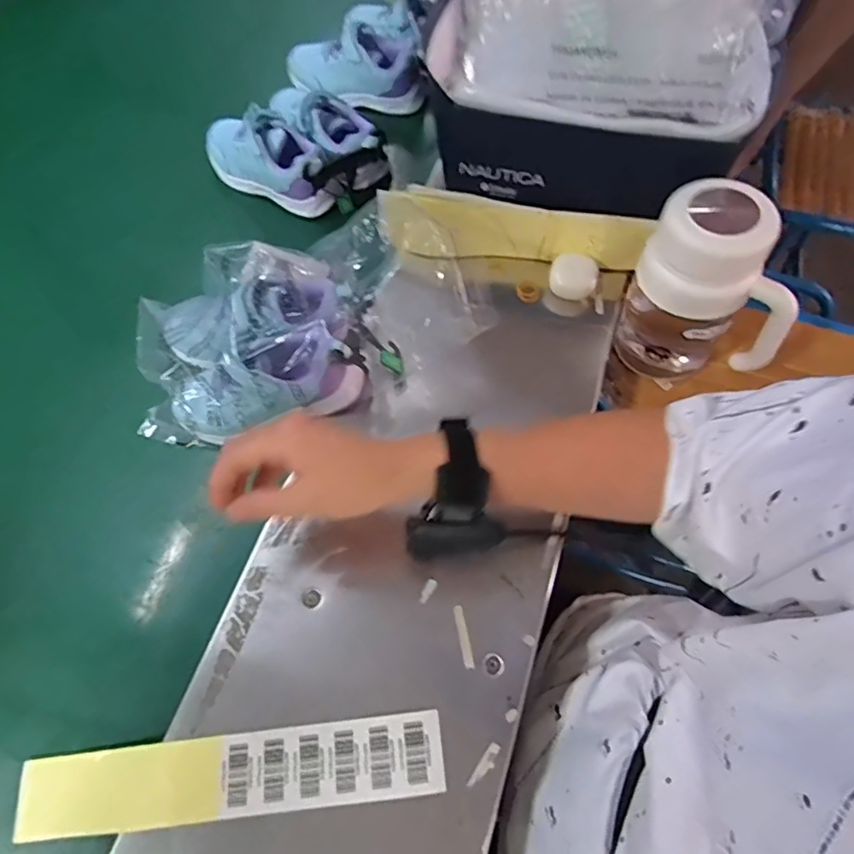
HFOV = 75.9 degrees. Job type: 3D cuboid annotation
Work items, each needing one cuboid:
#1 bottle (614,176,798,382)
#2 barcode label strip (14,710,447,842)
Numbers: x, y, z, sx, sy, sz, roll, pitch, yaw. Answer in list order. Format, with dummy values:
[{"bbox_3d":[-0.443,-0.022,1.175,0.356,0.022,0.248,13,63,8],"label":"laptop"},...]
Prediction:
[{"bbox_3d":[0.267,-0.117,0.520,0.143,0.188,0.084,39,72,18],"label":"bottle"},{"bbox_3d":[-0.143,0.253,0.398,0.310,0.020,0.052,-6,63,-2],"label":"barcode label strip"}]

